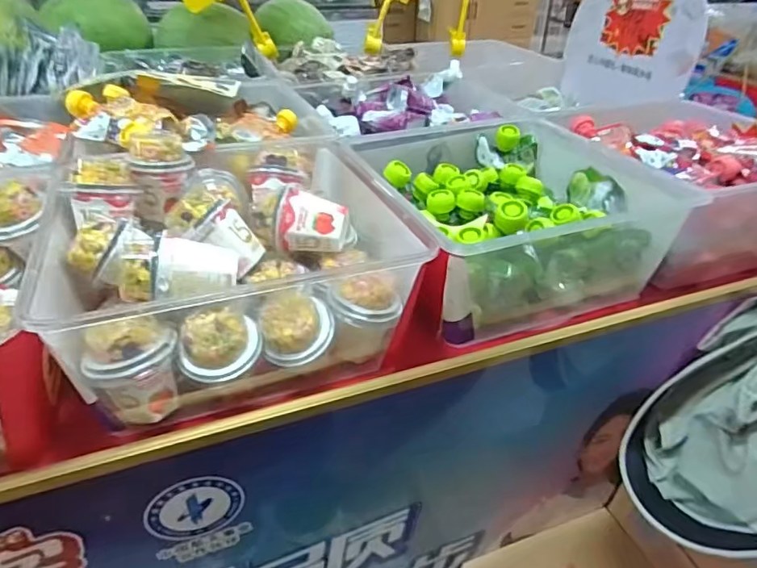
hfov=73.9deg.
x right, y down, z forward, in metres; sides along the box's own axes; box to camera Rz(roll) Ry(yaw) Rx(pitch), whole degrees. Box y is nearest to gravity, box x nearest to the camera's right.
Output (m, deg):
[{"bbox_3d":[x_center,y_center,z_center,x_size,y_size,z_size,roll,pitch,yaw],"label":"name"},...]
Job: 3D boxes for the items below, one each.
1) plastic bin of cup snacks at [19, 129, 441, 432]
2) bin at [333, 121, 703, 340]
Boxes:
[{"bbox_3d":[-0.148,-0.042,0.512,0.288,0.158,0.314,-12,37,-19],"label":"plastic bin of cup snacks"},{"bbox_3d":[0.146,-0.089,0.609,0.301,0.131,0.337,-10,36,-16],"label":"bin"}]

